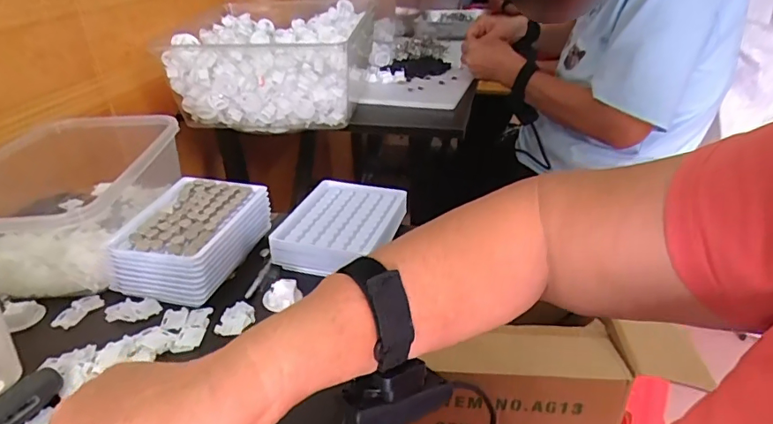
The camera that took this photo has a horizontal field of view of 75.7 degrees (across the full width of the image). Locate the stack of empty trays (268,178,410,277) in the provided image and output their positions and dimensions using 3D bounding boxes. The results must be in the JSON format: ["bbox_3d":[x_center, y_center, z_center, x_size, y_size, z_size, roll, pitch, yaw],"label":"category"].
[{"bbox_3d":[-0.046,0.014,0.502,0.102,0.028,0.136,10,32,17],"label":"stack of empty trays"}]

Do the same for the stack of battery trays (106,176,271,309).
[{"bbox_3d":[-0.181,0.022,0.473,0.104,0.051,0.128,6,31,11],"label":"stack of battery trays"}]

